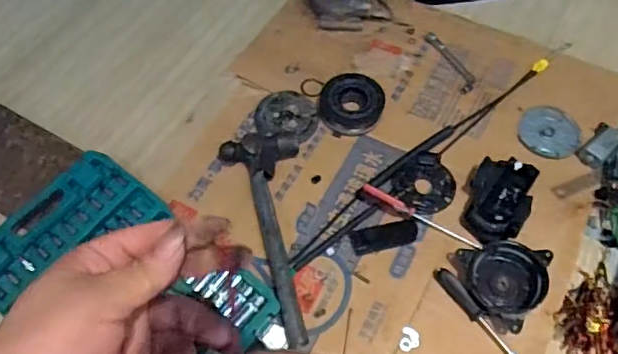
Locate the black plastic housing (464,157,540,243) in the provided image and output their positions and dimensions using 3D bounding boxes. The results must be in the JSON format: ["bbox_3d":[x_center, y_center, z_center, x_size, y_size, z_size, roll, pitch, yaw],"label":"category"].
[{"bbox_3d":[0.274,0.037,0.811,0.084,0.063,0.132,18,61,10],"label":"black plastic housing"}]

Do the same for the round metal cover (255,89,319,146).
[{"bbox_3d":[-0.036,-0.100,0.924,0.101,0.027,0.101,-1,55,2],"label":"round metal cover"}]

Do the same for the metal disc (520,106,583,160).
[{"bbox_3d":[0.394,-0.076,0.914,0.097,0.004,0.100,-1,55,2],"label":"metal disc"}]

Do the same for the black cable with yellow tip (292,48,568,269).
[{"bbox_3d":[0.216,-0.061,0.897,0.630,0.018,0.038,-37,61,-21],"label":"black cable with yellow tip"}]

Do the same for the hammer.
[{"bbox_3d":[-0.050,0.077,0.797,0.118,0.044,0.331,-10,57,-5],"label":"hammer"}]

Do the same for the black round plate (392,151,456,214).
[{"bbox_3d":[0.177,0.014,0.851,0.099,0.020,0.086,-36,61,-20],"label":"black round plate"}]

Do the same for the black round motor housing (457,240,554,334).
[{"bbox_3d":[0.255,0.145,0.744,0.112,0.044,0.110,-1,55,2],"label":"black round motor housing"}]

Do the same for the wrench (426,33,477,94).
[{"bbox_3d":[0.252,-0.207,0.989,0.034,0.010,0.146,-19,56,-10],"label":"wrench"}]

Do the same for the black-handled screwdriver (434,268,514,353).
[{"bbox_3d":[0.229,0.187,0.740,0.019,0.015,0.170,-31,59,-17],"label":"black-handled screwdriver"}]

